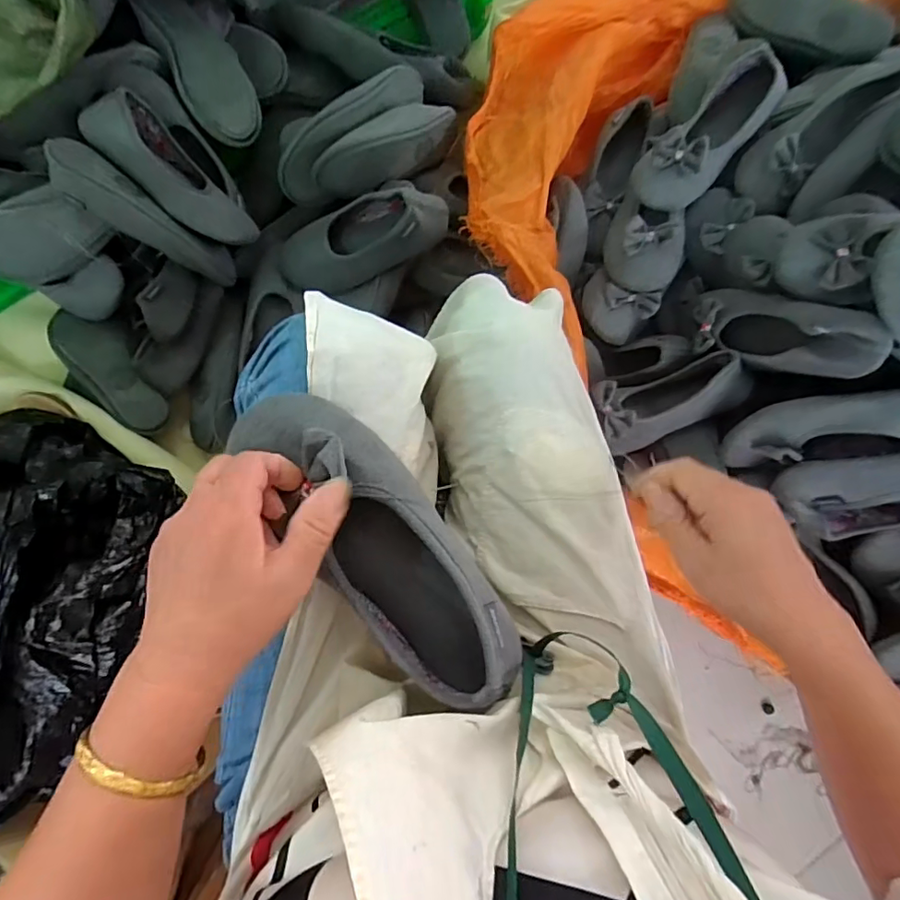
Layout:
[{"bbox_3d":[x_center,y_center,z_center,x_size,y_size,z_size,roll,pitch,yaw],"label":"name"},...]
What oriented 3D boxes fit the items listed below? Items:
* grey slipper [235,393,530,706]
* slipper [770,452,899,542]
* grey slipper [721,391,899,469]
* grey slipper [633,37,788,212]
[{"bbox_3d":[-0.044,0.056,0.343,0.078,0.063,0.220,-36,87,-8],"label":"grey slipper"},{"bbox_3d":[0.502,0.050,0.601,0.248,0.074,0.094,-3,84,8],"label":"slipper"},{"bbox_3d":[0.447,-0.027,0.624,0.244,0.073,0.074,-8,91,18],"label":"grey slipper"},{"bbox_3d":[0.342,-0.420,0.707,0.097,0.070,0.230,38,82,0],"label":"grey slipper"}]

